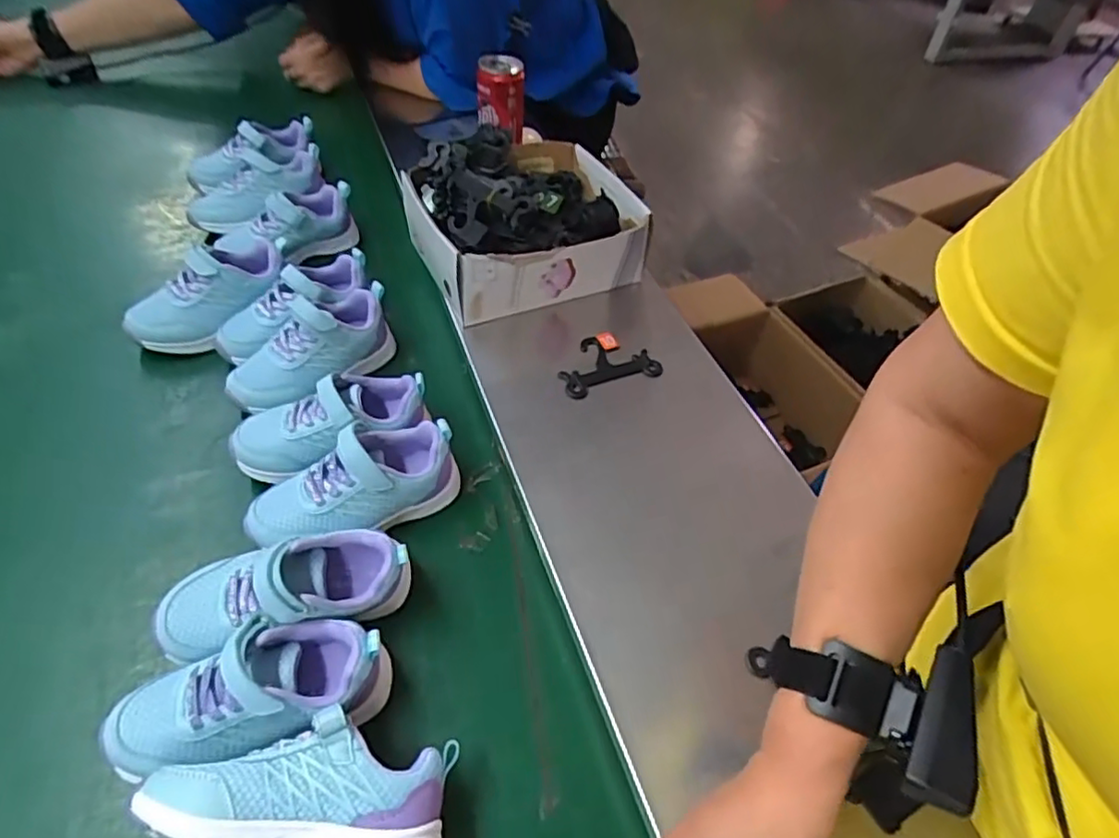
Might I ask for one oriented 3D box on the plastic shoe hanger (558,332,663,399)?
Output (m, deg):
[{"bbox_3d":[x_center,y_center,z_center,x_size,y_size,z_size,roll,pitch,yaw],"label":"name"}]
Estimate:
[{"bbox_3d":[0.043,-0.057,0.642,0.099,0.015,0.067,-15,53,-19],"label":"plastic shoe hanger"}]

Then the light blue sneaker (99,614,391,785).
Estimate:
[{"bbox_3d":[-0.191,0.172,0.397,0.161,0.074,0.071,-6,49,-12],"label":"light blue sneaker"}]

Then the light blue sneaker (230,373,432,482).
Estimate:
[{"bbox_3d":[-0.194,0.004,0.545,0.156,0.074,0.086,-3,48,-9],"label":"light blue sneaker"}]

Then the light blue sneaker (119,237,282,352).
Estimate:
[{"bbox_3d":[-0.346,-0.135,0.641,0.079,0.056,0.181,30,64,20],"label":"light blue sneaker"}]

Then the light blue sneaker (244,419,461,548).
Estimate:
[{"bbox_3d":[-0.162,0.051,0.507,0.162,0.071,0.068,-13,51,-17],"label":"light blue sneaker"}]

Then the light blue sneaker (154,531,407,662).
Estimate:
[{"bbox_3d":[-0.184,0.119,0.435,0.160,0.085,0.066,-7,49,-13],"label":"light blue sneaker"}]

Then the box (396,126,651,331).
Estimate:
[{"bbox_3d":[-0.041,-0.226,0.710,0.219,0.107,0.224,-17,53,-19],"label":"box"}]

